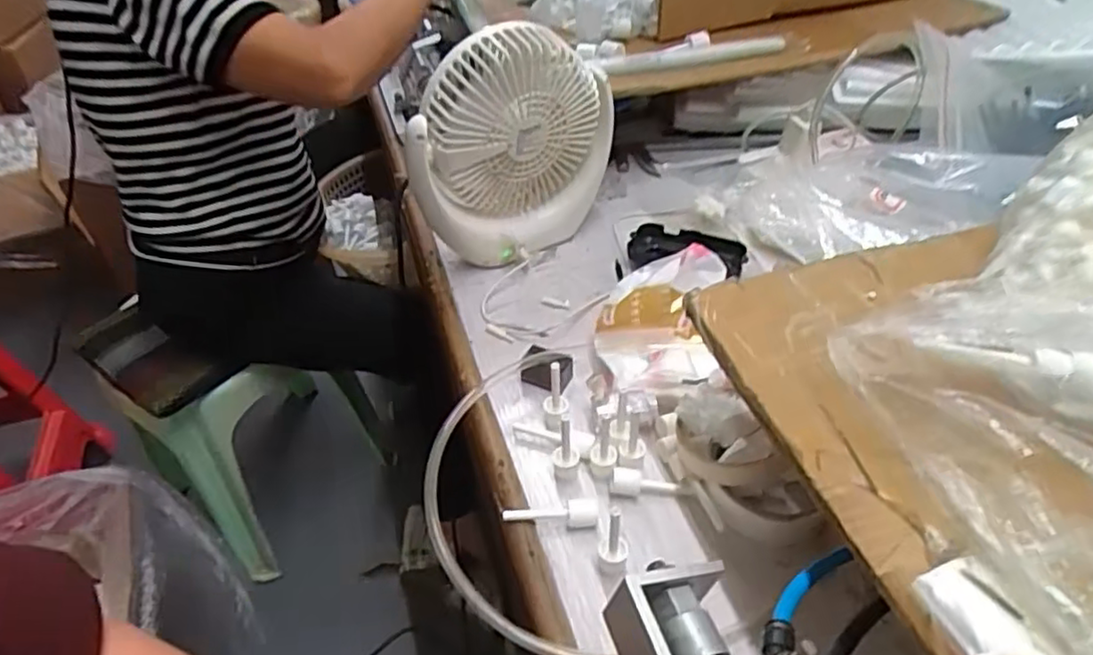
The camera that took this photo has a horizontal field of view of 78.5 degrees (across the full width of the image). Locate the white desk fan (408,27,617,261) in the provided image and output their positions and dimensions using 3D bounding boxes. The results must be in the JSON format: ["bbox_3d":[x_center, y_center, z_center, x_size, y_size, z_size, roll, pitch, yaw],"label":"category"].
[{"bbox_3d":[-0.030,-0.168,0.629,0.194,0.199,0.066,-29,49,-24],"label":"white desk fan"}]

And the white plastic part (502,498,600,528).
[{"bbox_3d":[0.004,0.129,0.459,0.064,0.015,0.017,-4,44,0],"label":"white plastic part"}]

